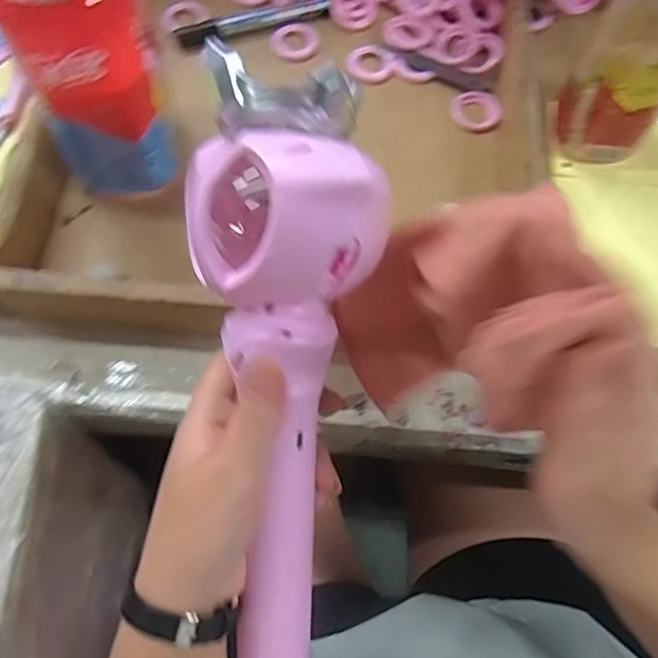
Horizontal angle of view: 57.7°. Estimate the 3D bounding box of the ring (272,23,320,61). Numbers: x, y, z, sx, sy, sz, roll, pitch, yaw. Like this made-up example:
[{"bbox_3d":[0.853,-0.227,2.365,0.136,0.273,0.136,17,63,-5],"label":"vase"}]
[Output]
[{"bbox_3d":[-0.028,-0.244,0.506,0.039,0.004,0.040,1,69,-2],"label":"ring"}]

